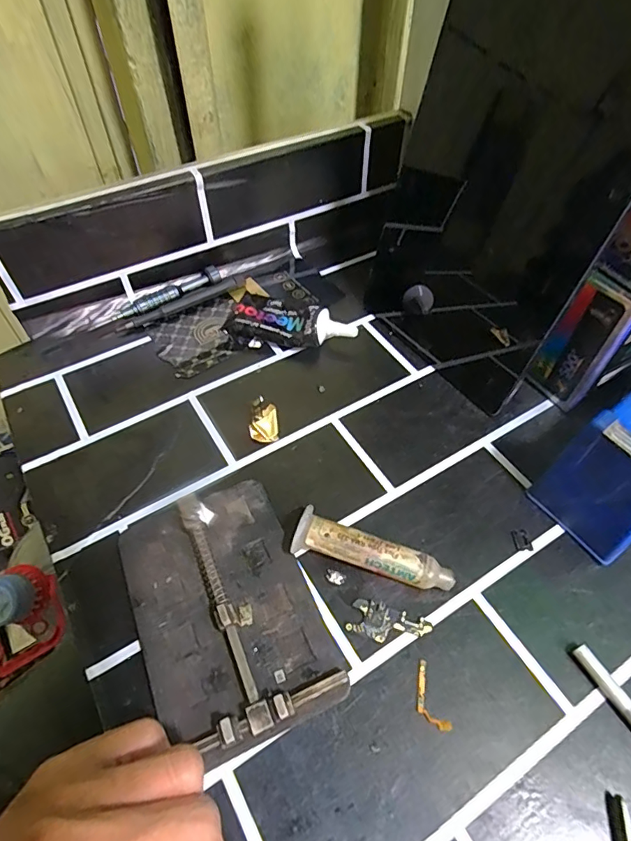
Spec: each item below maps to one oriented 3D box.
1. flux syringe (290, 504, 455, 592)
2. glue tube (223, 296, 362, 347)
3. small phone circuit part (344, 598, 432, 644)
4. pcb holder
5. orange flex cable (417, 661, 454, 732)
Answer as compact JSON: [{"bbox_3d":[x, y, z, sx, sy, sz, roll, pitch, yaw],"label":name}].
[{"bbox_3d":[0.031,0.076,0.268,0.086,0.024,0.022,17,56,12],"label":"flux syringe"},{"bbox_3d":[-0.018,-0.077,0.378,0.095,0.024,0.040,10,55,8],"label":"glue tube"},{"bbox_3d":[0.038,0.108,0.257,0.041,0.004,0.019,17,56,12],"label":"small phone circuit part"},{"bbox_3d":[-0.048,0.095,0.255,0.087,0.022,0.129,-22,57,-15],"label":"pcb holder"},{"bbox_3d":[0.054,0.134,0.237,0.013,0.004,0.032,-14,55,-10],"label":"orange flex cable"}]

